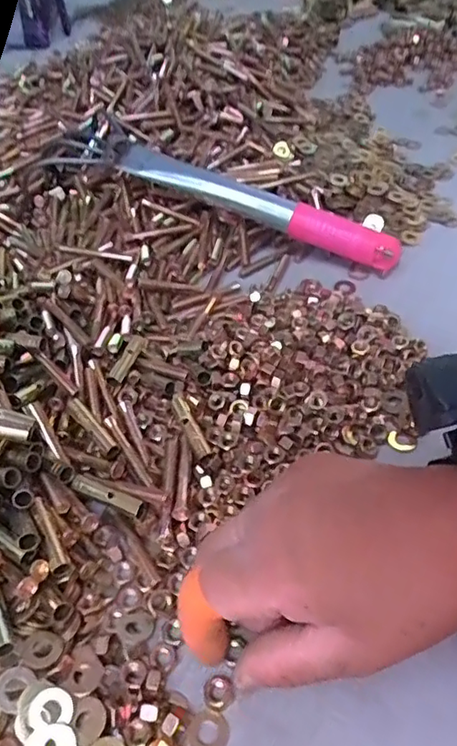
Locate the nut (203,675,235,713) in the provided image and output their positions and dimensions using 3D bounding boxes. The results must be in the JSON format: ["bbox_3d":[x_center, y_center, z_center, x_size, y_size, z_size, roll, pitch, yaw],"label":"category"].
[{"bbox_3d":[-0.004,0.136,0.244,0.013,0.004,0.012,-3,46,3],"label":"nut"}]

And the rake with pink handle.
[{"bbox_3d":[-0.011,-0.149,0.474,0.312,0.051,0.053,19,51,22],"label":"rake with pink handle"}]

